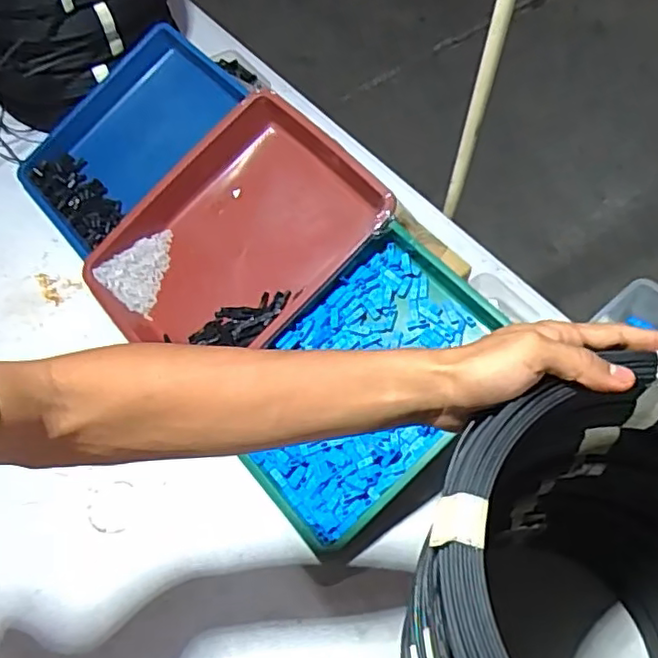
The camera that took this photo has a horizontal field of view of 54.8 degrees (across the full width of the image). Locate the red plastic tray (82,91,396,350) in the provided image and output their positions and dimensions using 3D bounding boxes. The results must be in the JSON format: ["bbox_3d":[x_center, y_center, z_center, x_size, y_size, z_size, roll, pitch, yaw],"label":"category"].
[{"bbox_3d":[-0.119,-0.105,0.815,0.356,0.051,0.253,-42,72,5],"label":"red plastic tray"}]

